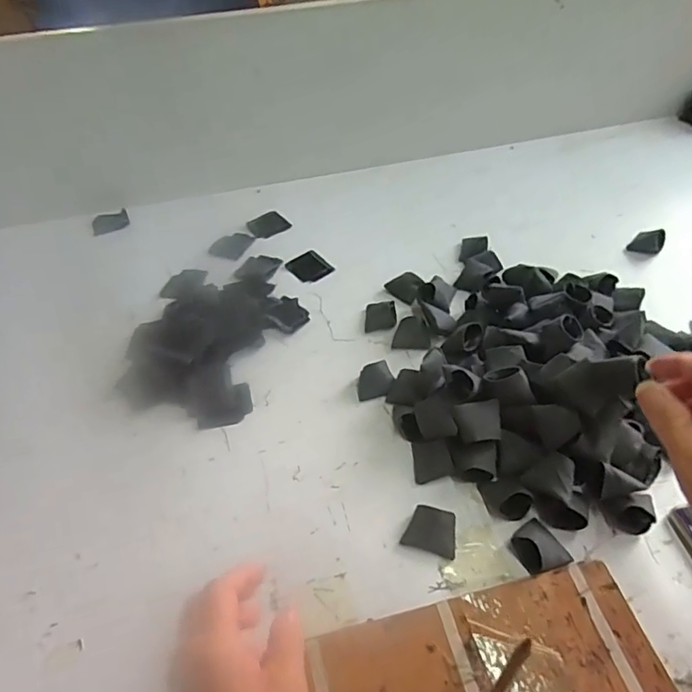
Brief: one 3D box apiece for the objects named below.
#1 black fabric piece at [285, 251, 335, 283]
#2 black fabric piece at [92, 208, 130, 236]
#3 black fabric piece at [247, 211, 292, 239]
[{"bbox_3d":[-0.049,-0.107,0.699,0.049,0.004,0.054,-31,52,-25],"label":"black fabric piece"},{"bbox_3d":[-0.356,-0.188,0.790,0.052,0.004,0.053,-18,47,-14],"label":"black fabric piece"},{"bbox_3d":[-0.115,-0.180,0.776,0.055,0.004,0.047,-30,64,-23],"label":"black fabric piece"}]

